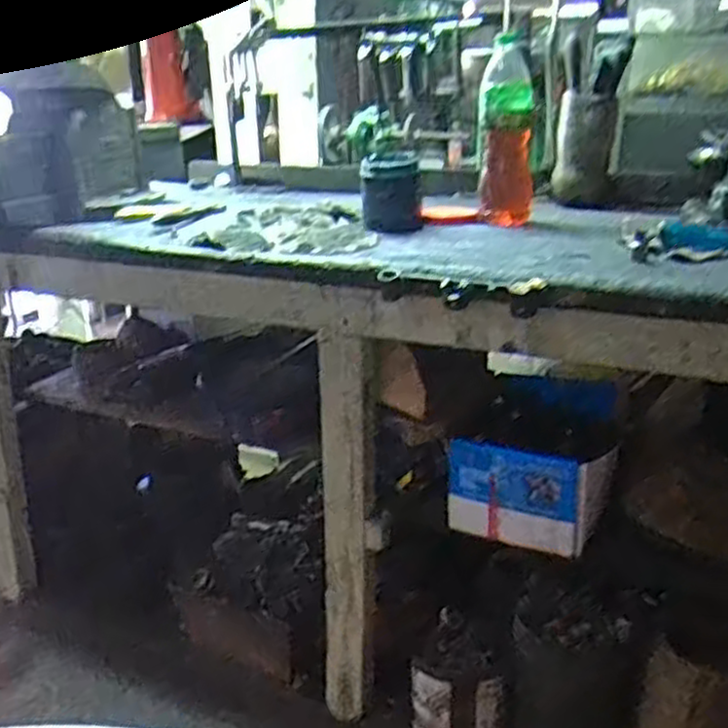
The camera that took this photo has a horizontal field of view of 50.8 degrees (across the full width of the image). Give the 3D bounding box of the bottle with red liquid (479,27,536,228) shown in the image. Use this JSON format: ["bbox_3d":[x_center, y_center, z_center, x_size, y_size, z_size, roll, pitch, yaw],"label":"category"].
[{"bbox_3d":[0.213,-0.344,1.137,0.080,0.262,0.094,3,20,8],"label":"bottle with red liquid"}]

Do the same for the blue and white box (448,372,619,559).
[{"bbox_3d":[0.264,0.141,1.144,0.208,0.148,0.272,10,22,26],"label":"blue and white box"}]

